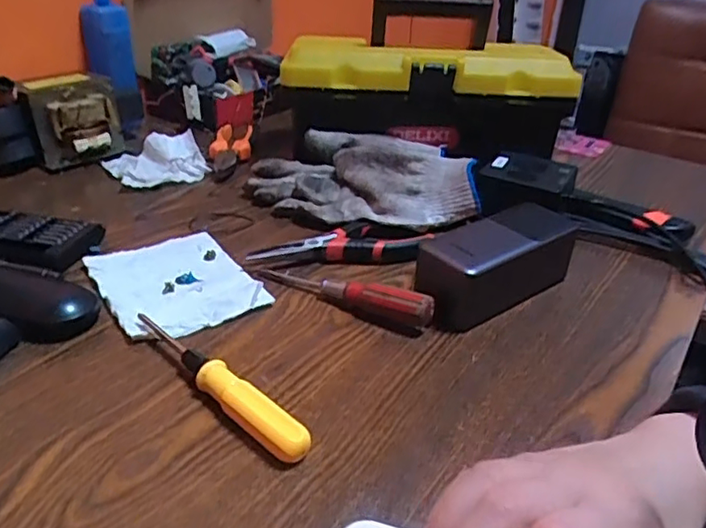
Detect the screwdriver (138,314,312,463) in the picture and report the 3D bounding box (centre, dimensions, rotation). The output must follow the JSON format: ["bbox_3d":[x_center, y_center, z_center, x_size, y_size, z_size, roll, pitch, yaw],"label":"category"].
[{"bbox_3d":[-0.081,0.068,0.351,0.150,0.020,0.022,30,39,35],"label":"screwdriver"}]

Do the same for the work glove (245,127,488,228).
[{"bbox_3d":[0.005,-0.077,0.561,0.207,0.057,0.122,3,31,-4],"label":"work glove"}]

